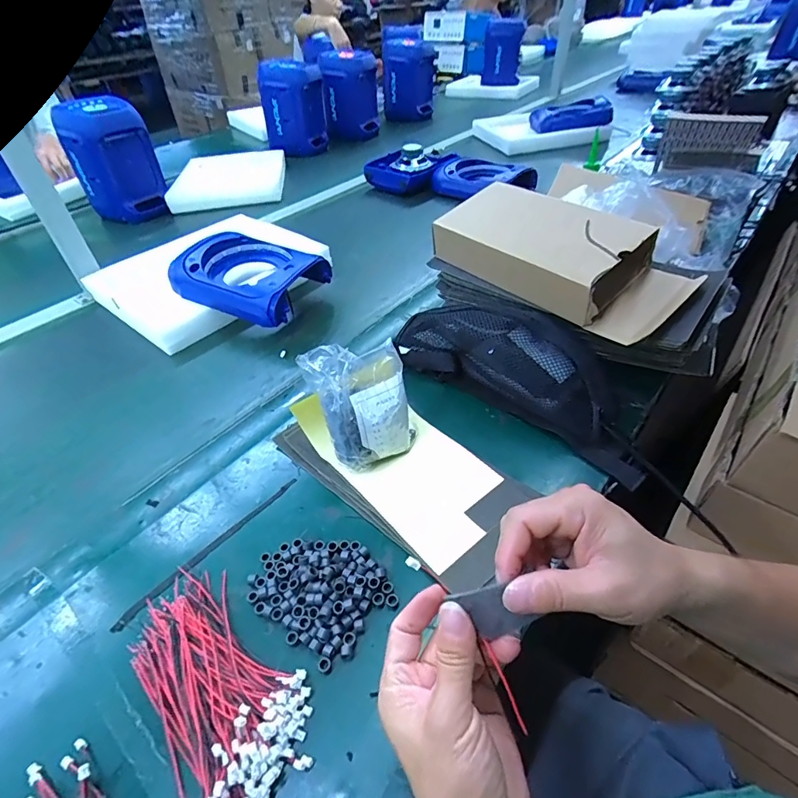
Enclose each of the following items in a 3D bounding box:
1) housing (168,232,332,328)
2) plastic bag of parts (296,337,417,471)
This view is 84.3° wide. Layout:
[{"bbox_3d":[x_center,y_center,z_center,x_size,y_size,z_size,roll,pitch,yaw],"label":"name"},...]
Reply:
[{"bbox_3d":[-0.260,-0.222,0.755,0.230,0.079,0.166,16,49,23],"label":"housing"},{"bbox_3d":[-0.036,0.011,0.467,0.096,0.135,0.061,-15,43,-8],"label":"plastic bag of parts"}]

